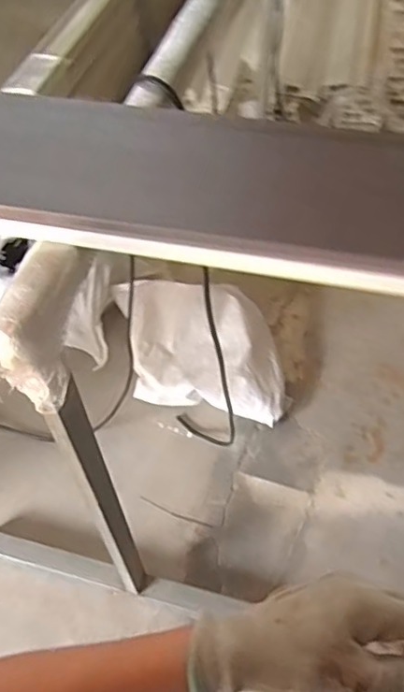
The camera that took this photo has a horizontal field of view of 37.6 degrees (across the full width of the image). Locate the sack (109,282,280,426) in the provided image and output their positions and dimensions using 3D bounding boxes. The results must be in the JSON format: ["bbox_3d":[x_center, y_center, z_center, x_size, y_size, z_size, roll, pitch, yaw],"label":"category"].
[{"bbox_3d":[-0.027,0.003,1.593,0.493,0.151,0.345,4,53,6],"label":"sack"}]

